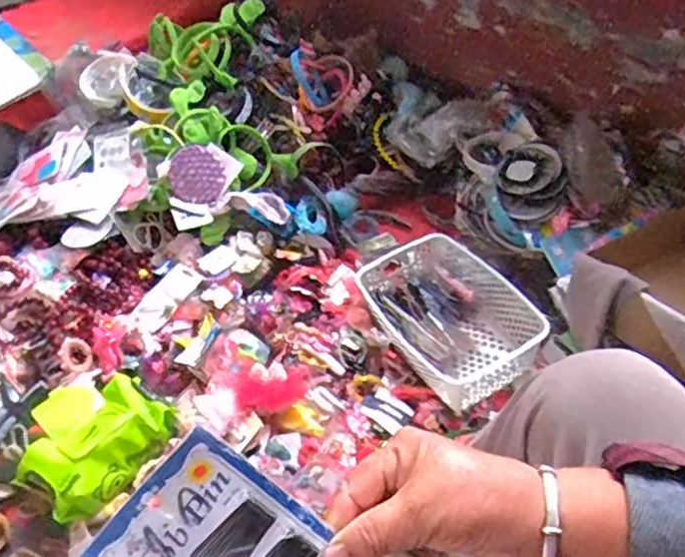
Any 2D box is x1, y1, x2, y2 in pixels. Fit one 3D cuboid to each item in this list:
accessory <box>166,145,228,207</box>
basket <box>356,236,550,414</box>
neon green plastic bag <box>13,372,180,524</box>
[{"bbox_3d":[-0.256,-0.181,1.122,0.098,0.008,0.097,-1,92,-13],"label":"accessory"},{"bbox_3d":[0.165,0.052,1.061,0.201,0.093,0.316,-24,49,-18],"label":"basket"},{"bbox_3d":[-0.357,0.225,0.903,0.155,0.066,0.201,26,53,26],"label":"neon green plastic bag"}]

